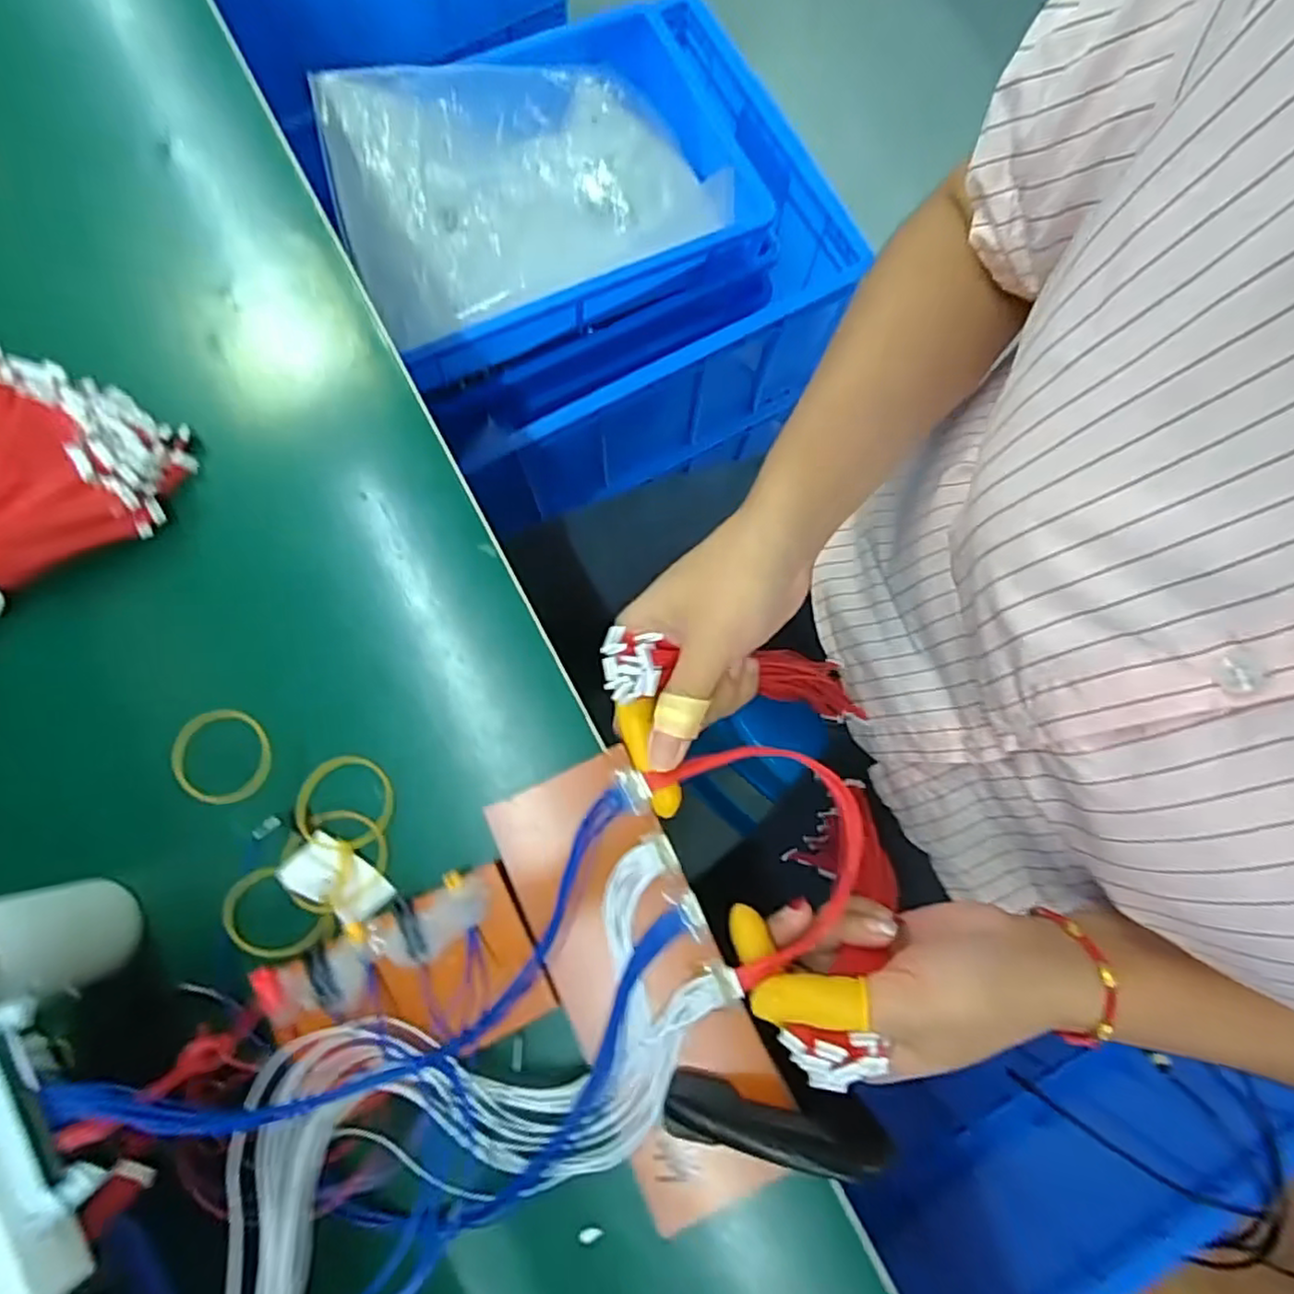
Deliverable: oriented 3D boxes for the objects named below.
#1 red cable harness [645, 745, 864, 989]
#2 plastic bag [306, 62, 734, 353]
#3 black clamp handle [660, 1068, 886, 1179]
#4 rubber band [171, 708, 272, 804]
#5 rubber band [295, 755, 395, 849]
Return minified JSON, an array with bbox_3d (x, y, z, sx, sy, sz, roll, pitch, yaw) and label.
[{"bbox_3d":[0.060,0.088,0.324,0.088,0.023,0.094,-26,81,-5],"label":"red cable harness"},{"bbox_3d":[-0.116,-0.451,0.670,0.357,0.101,0.256,-20,81,-4],"label":"plastic bag"},{"bbox_3d":[0.053,0.200,0.282,0.090,0.032,0.019,11,80,2],"label":"black clamp handle"},{"bbox_3d":[-0.210,0.054,0.336,0.044,0.008,0.045,2,77,-8],"label":"rubber band"},{"bbox_3d":[-0.146,0.075,0.329,0.045,0.005,0.044,2,65,-5],"label":"rubber band"}]

